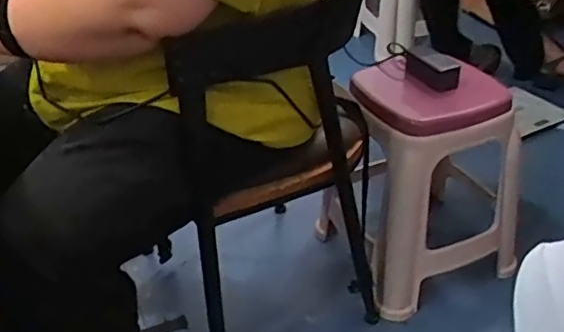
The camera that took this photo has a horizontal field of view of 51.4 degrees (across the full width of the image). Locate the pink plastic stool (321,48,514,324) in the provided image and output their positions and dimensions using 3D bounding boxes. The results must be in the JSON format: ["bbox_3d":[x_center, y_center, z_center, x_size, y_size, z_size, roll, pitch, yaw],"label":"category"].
[{"bbox_3d":[0.320,0.021,1.332,0.326,0.478,0.325,-15,35,-17],"label":"pink plastic stool"}]

